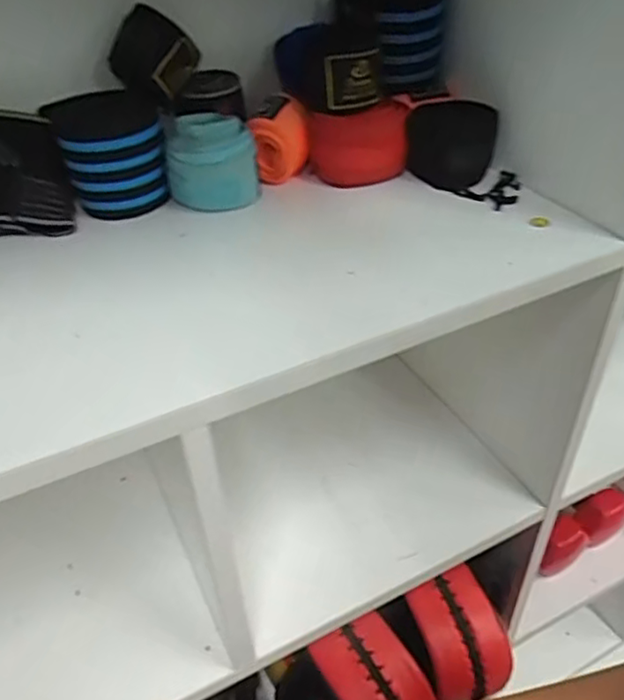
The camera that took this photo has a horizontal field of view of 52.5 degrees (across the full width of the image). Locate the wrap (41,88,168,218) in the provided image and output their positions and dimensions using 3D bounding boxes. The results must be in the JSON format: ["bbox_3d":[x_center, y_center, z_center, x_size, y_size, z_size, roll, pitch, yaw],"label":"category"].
[{"bbox_3d":[-0.160,-0.158,0.510,0.081,0.078,0.069,-13,40,-12],"label":"wrap"}]

